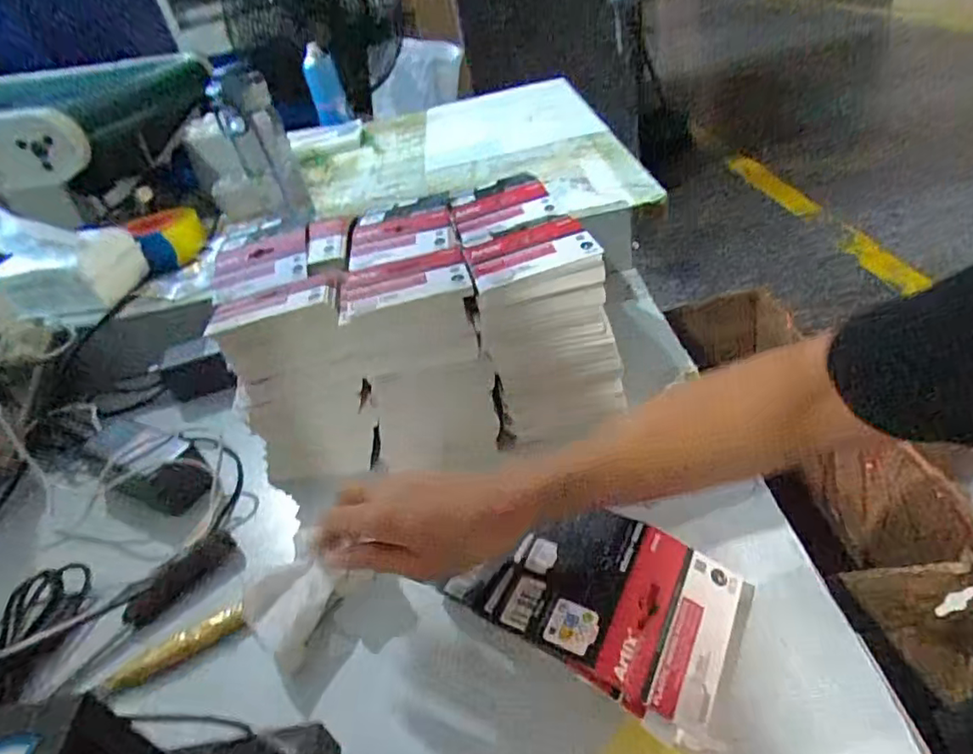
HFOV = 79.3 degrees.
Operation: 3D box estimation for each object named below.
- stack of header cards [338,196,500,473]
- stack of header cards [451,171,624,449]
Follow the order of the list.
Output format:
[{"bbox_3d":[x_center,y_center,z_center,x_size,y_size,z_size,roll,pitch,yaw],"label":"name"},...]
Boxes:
[{"bbox_3d":[-0.068,-0.059,0.580,0.108,0.152,0.254,-13,34,-3],"label":"stack of header cards"},{"bbox_3d":[0.035,-0.080,0.578,0.110,0.154,0.252,-14,35,-4],"label":"stack of header cards"}]

